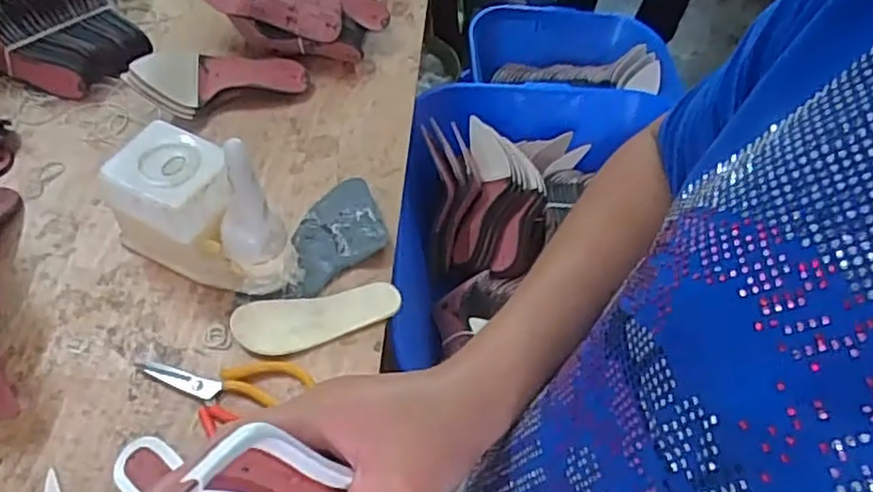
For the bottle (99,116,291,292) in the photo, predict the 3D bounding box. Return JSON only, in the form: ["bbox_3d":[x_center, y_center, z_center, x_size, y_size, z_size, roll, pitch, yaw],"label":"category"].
[{"bbox_3d":[-0.255,-0.043,0.762,0.194,0.159,0.106,27,56,14],"label":"bottle"}]

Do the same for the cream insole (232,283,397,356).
[{"bbox_3d":[-0.131,0.079,0.769,0.182,0.009,0.065,-9,55,-11],"label":"cream insole"}]

